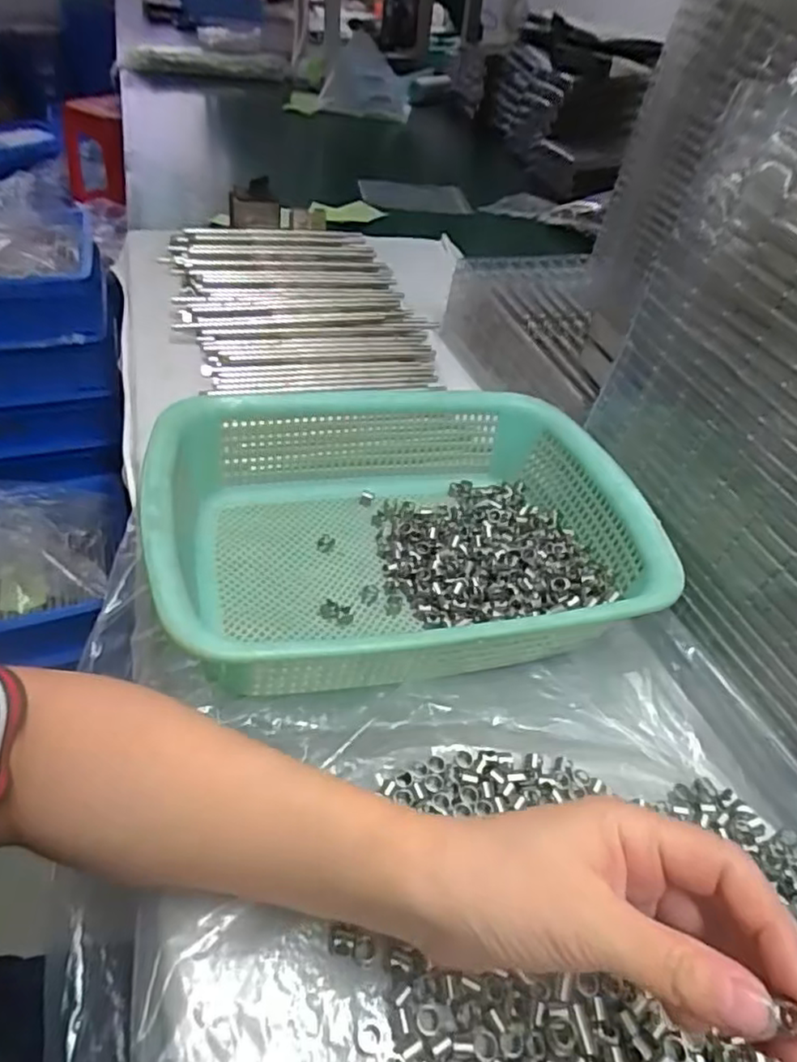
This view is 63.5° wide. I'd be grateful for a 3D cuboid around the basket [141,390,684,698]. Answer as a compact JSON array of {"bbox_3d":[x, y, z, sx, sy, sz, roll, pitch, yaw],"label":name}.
[{"bbox_3d":[0.006,-0.006,0.415,0.299,0.089,0.227,-7,45,-13],"label":"basket"}]

